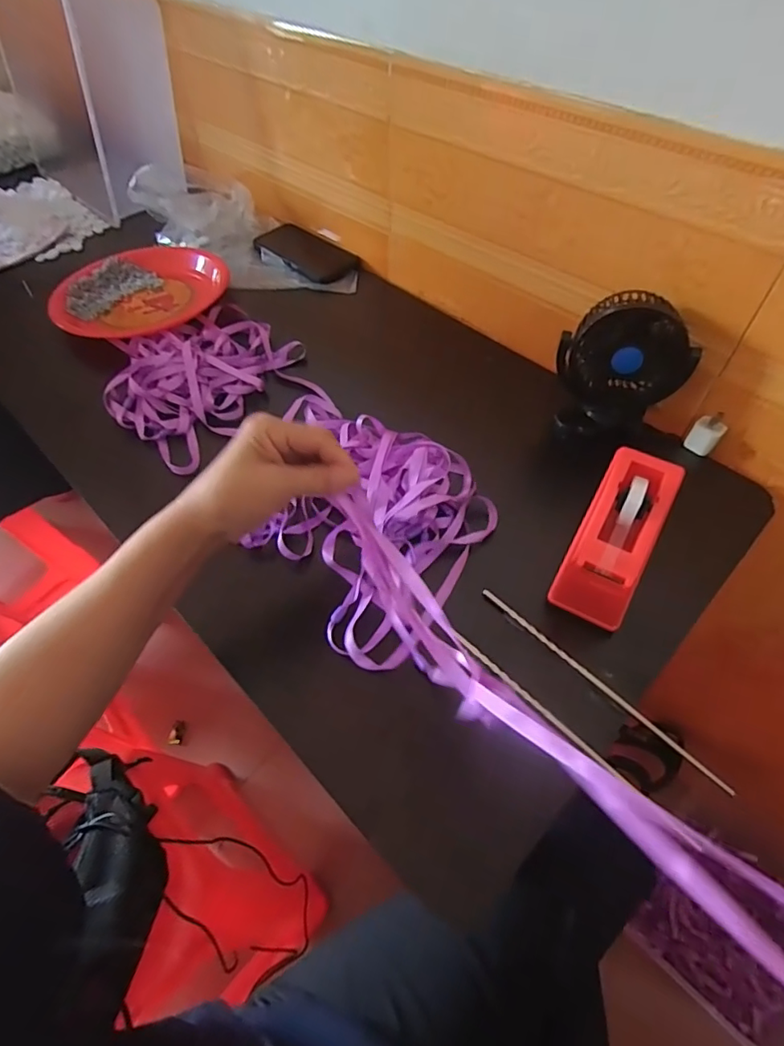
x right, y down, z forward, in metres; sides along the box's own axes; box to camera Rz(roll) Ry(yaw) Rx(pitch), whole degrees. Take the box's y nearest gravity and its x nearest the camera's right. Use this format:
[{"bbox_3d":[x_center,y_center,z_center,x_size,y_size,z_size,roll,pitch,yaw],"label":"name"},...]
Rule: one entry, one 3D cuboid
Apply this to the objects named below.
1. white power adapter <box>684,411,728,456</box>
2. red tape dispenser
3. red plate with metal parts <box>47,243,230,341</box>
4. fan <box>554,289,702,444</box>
[{"bbox_3d":[0.330,-0.094,0.557,0.029,0.038,0.024,37,63,24],"label":"white power adapter"},{"bbox_3d":[0.193,0.011,0.454,0.060,0.068,0.158,25,59,18],"label":"red tape dispenser"},{"bbox_3d":[-0.344,-0.322,0.730,0.216,0.035,0.210,-1,54,1],"label":"red plate with metal parts"},{"bbox_3d":[0.227,-0.149,0.533,0.118,0.126,0.078,23,58,17],"label":"fan"}]

